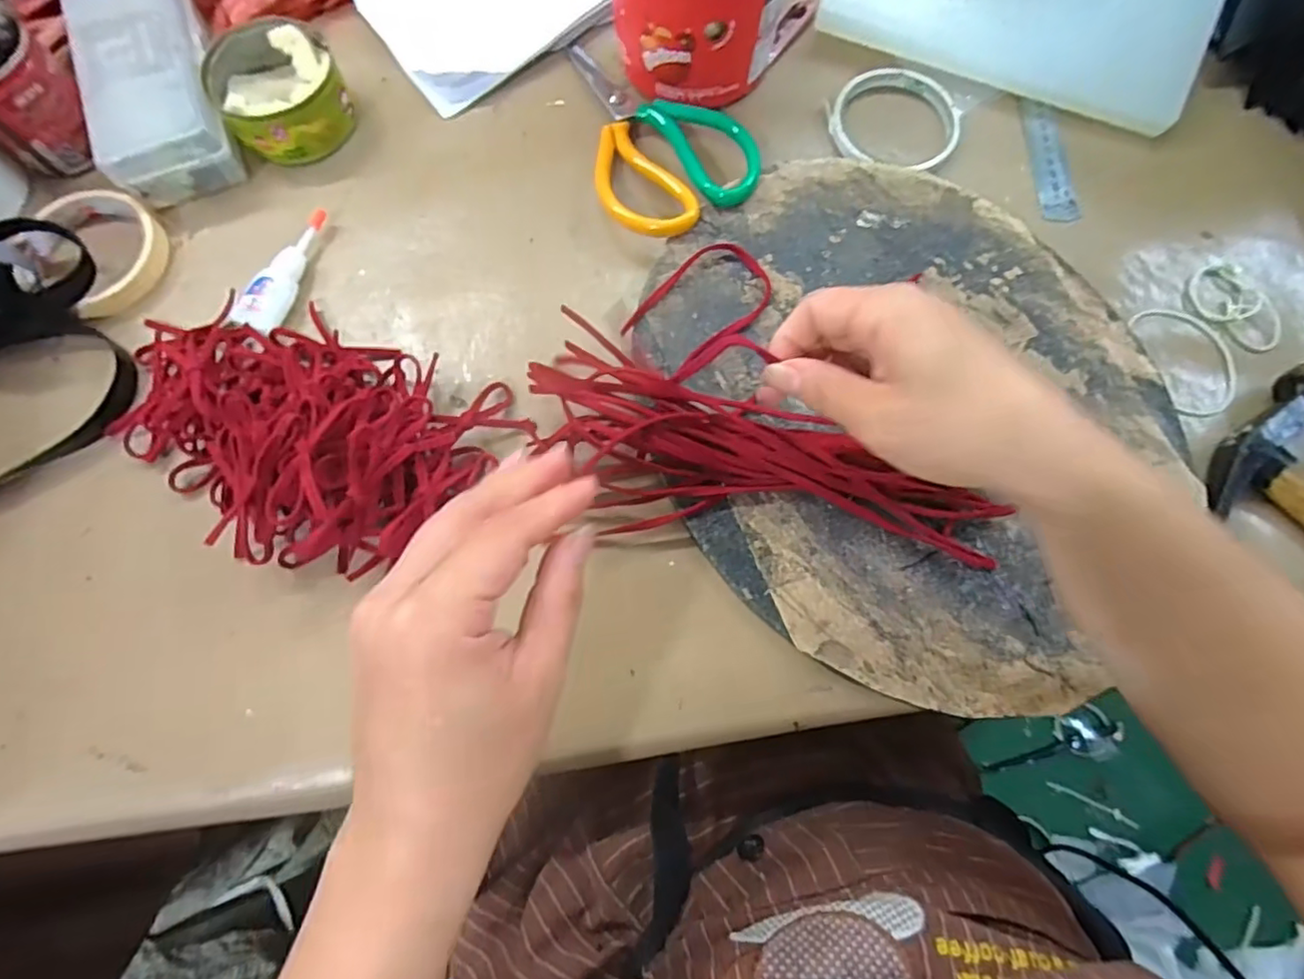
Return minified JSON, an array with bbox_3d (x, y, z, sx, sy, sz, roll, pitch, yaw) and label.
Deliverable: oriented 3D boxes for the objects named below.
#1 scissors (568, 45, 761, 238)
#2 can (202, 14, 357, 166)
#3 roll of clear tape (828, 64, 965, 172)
[{"bbox_3d":[-0.006,-0.247,0.412,0.099,0.024,0.170,-28,75,-6],"label":"scissors"},{"bbox_3d":[-0.250,-0.269,0.418,0.079,0.050,0.089,-25,75,-5],"label":"can"},{"bbox_3d":[0.169,-0.255,0.423,0.091,0.011,0.084,-1,74,2],"label":"roll of clear tape"}]

